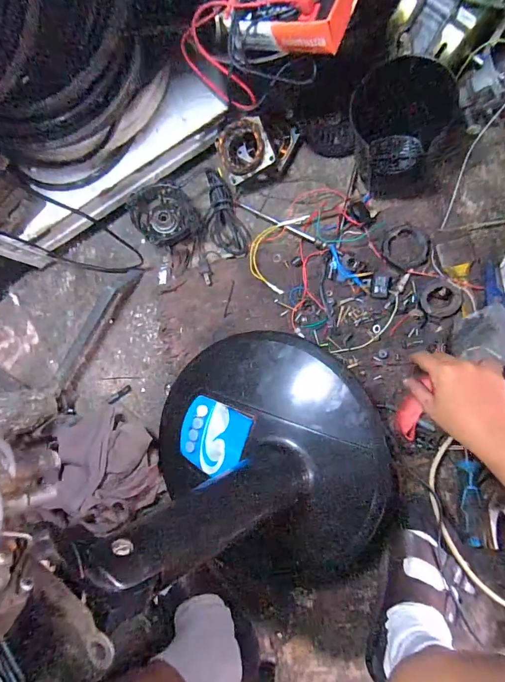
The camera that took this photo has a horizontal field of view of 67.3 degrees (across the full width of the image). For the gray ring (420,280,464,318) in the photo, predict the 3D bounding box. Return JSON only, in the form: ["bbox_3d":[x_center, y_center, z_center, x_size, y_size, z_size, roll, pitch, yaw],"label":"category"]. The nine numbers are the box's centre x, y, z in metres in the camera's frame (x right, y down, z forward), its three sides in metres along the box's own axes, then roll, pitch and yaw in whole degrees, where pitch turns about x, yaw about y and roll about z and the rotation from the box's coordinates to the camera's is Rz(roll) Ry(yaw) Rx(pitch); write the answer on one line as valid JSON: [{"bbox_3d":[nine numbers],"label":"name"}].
[{"bbox_3d":[0.269,-0.060,0.538,0.053,0.018,0.051,0,88,8],"label":"gray ring"}]

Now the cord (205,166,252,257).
[{"bbox_3d":[-0.046,-0.196,0.589,0.057,0.025,0.131,-17,98,7],"label":"cord"}]

